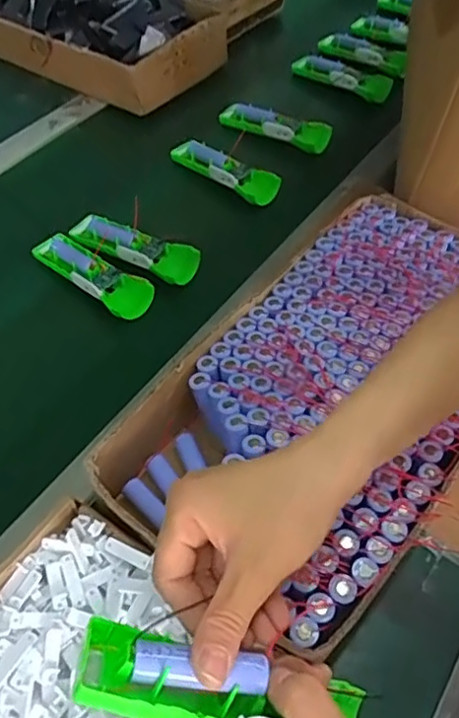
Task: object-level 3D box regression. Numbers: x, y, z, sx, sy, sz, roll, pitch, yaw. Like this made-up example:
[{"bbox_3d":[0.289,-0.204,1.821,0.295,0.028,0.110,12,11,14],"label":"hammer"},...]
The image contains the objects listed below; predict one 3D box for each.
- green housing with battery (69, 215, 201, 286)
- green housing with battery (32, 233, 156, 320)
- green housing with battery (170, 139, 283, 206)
[{"bbox_3d":[-0.113,-0.132,0.678,0.164,0.028,0.046,24,58,18],"label":"green housing with battery"},{"bbox_3d":[-0.152,-0.097,0.654,0.161,0.020,0.049,34,61,23],"label":"green housing with battery"},{"bbox_3d":[-0.007,-0.248,0.769,0.160,0.025,0.041,34,61,23],"label":"green housing with battery"}]

